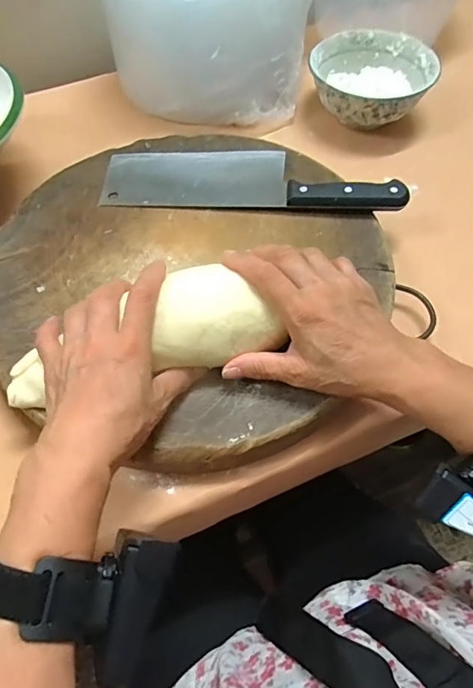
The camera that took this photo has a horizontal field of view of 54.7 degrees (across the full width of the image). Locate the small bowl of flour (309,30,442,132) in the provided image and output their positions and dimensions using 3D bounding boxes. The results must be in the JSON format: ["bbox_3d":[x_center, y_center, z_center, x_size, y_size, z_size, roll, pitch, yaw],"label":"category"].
[{"bbox_3d":[0.159,-0.311,0.565,0.141,0.077,0.135,0,58,1],"label":"small bowl of flour"}]

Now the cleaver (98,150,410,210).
[{"bbox_3d":[0.012,-0.168,0.454,0.289,0.024,0.079,4,58,3],"label":"cleaver"}]

